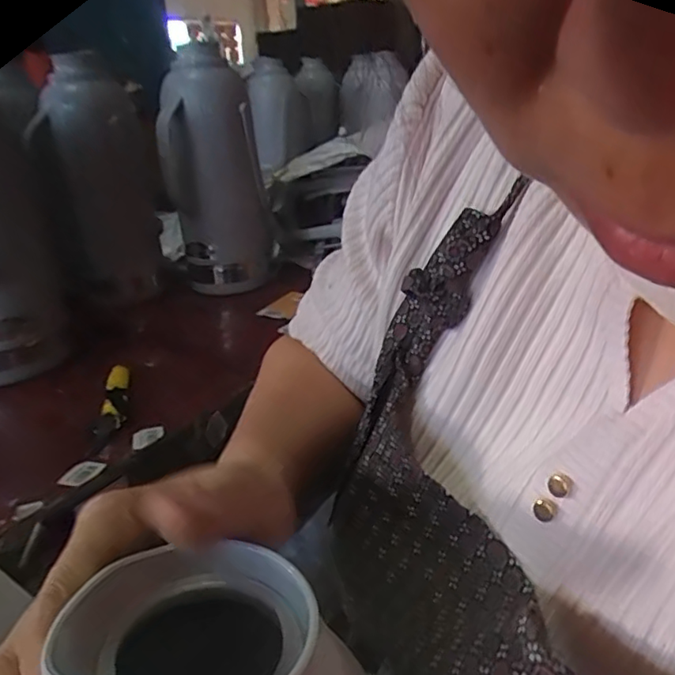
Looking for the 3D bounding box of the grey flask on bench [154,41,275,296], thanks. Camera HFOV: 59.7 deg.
[{"bbox_3d":[-0.180,-0.240,0.877,0.134,0.339,0.123,-4,23,-2],"label":"grey flask on bench"}]

